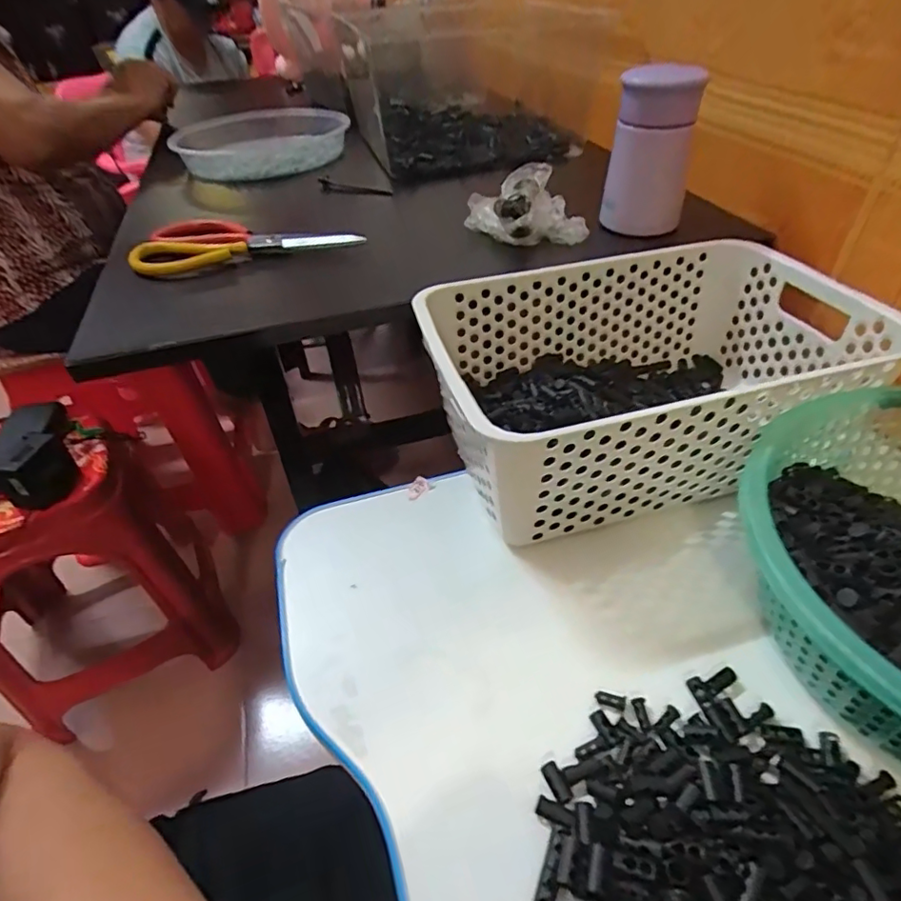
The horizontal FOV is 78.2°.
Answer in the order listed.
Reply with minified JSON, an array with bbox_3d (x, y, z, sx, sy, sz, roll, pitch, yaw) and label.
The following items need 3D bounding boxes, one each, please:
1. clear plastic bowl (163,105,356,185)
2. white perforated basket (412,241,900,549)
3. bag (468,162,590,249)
[{"bbox_3d":[-0.248,-0.411,0.738,0.226,0.039,0.234,-2,43,2],"label":"clear plastic bowl"},{"bbox_3d":[0.145,-0.054,0.431,0.307,0.117,0.203,-14,42,-11],"label":"white perforated basket"},{"bbox_3d":[0.066,-0.228,0.525,0.096,0.044,0.094,-16,44,-13],"label":"bag"}]

